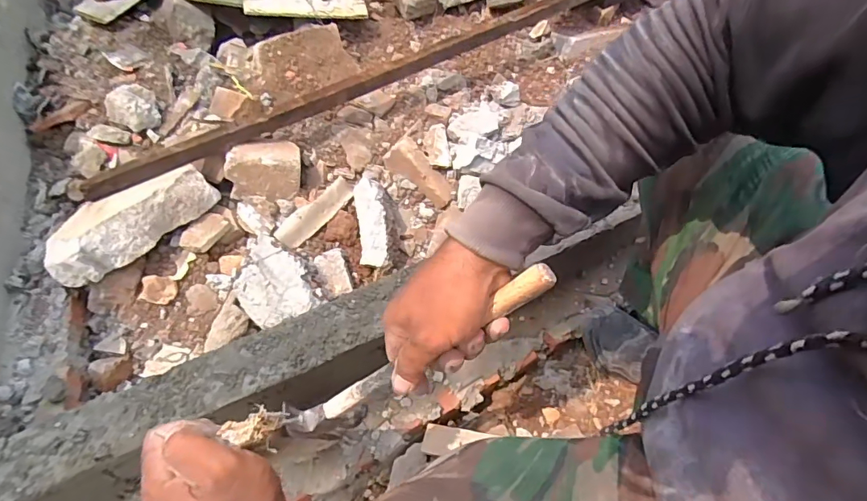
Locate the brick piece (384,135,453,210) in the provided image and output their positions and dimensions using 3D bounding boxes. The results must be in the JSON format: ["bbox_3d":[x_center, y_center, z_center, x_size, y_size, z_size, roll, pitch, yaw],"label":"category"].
[{"bbox_3d":[-0.023,-0.161,0.954,0.162,0.053,0.060,45,61,0],"label":"brick piece"}]

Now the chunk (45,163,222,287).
[{"bbox_3d":[-0.522,-0.054,0.803,0.125,0.079,0.280,40,61,20],"label":"chunk"}]

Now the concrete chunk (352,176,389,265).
[{"bbox_3d":[-0.118,-0.064,0.878,0.056,0.054,0.191,-7,77,-10],"label":"concrete chunk"}]

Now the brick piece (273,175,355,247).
[{"bbox_3d":[-0.230,-0.074,0.909,0.171,0.022,0.052,-43,113,-14],"label":"brick piece"}]

